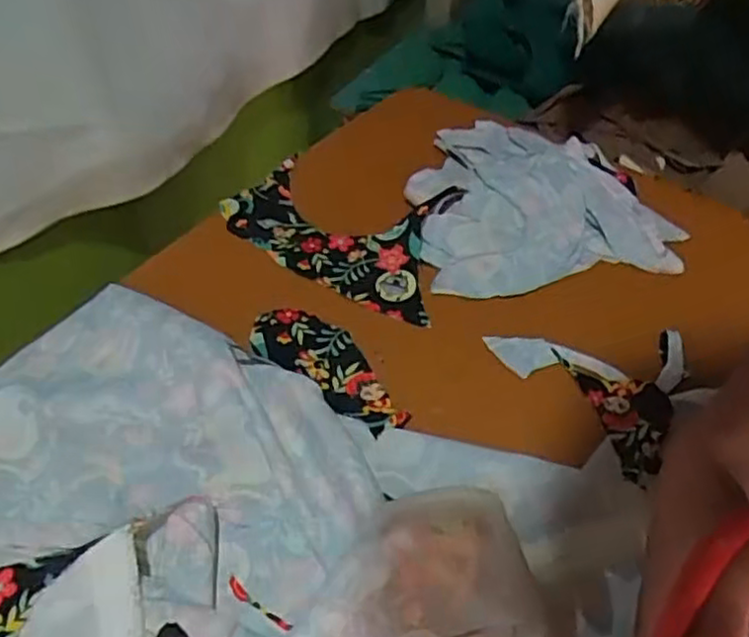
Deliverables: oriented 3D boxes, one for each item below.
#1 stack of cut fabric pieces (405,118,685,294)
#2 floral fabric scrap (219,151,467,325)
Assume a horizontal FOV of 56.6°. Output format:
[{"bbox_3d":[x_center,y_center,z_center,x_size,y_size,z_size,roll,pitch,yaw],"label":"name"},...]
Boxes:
[{"bbox_3d":[0.118,-0.101,0.534,0.182,0.026,0.180,-8,52,-7],"label":"stack of cut fabric pieces"},{"bbox_3d":[-0.031,-0.069,0.505,0.167,0.021,0.114,15,53,11],"label":"floral fabric scrap"}]

